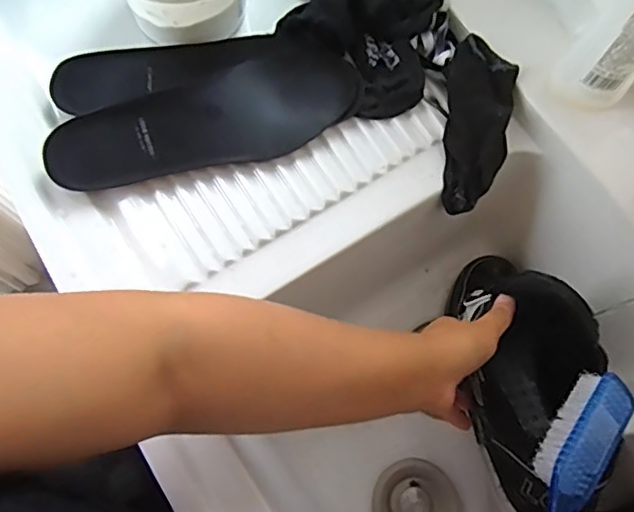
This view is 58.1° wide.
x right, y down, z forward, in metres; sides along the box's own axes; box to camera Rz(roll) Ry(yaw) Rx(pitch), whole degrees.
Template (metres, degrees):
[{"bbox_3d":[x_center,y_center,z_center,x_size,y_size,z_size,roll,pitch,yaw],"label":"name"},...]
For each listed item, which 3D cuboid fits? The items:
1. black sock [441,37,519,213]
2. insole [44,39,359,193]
[{"bbox_3d":[0.149,-0.122,0.531,0.062,0.031,0.159,7,86,2],"label":"black sock"},{"bbox_3d":[-0.093,-0.118,0.497,0.268,0.031,0.085,-22,74,-7],"label":"insole"}]

